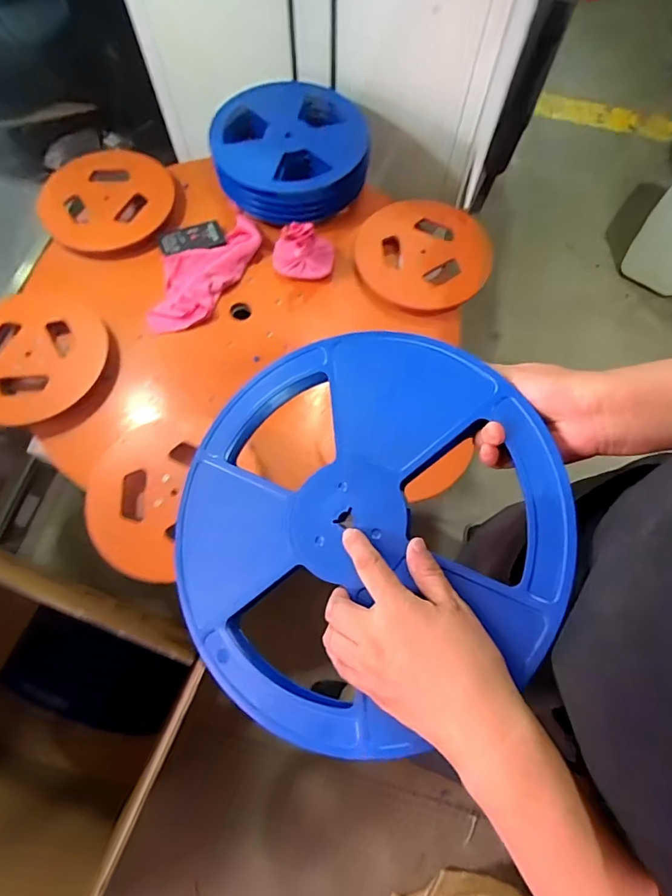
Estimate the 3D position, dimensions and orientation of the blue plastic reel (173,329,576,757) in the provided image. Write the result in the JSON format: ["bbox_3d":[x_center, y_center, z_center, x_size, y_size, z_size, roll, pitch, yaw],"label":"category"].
[{"bbox_3d":[0.004,0.056,0.377,0.313,0.017,0.305,-6,73,21],"label":"blue plastic reel"}]

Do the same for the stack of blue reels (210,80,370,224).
[{"bbox_3d":[-0.098,-0.640,1.005,0.337,0.088,0.316,-8,70,-5],"label":"stack of blue reels"}]

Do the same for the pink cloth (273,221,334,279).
[{"bbox_3d":[-0.066,-0.407,0.914,0.124,0.099,0.088,-2,70,-3],"label":"pink cloth"}]

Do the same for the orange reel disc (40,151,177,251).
[{"bbox_3d":[-0.484,-0.531,0.983,0.258,0.028,0.258,1,70,-2],"label":"orange reel disc"}]

